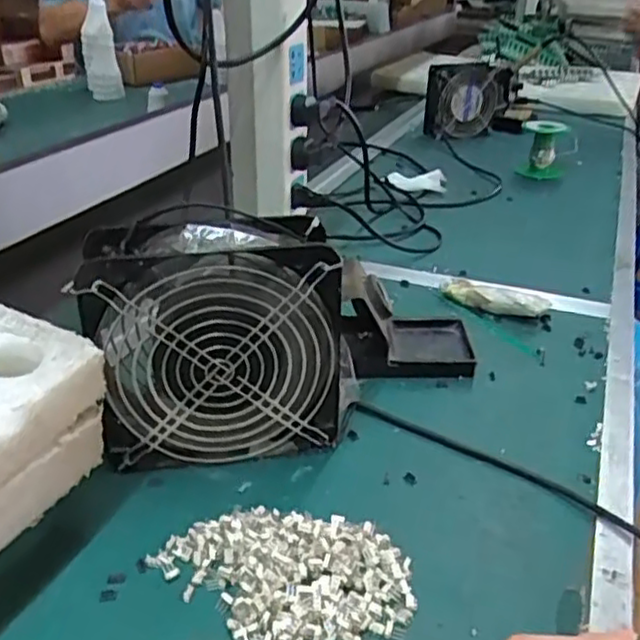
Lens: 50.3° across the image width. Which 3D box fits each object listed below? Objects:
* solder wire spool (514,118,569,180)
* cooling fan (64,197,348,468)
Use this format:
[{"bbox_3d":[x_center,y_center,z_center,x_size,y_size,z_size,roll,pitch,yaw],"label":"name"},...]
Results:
[{"bbox_3d":[0.325,-0.251,0.991,0.067,0.073,0.055,11,31,17],"label":"solder wire spool"},{"bbox_3d":[-0.061,0.013,0.430,0.154,0.152,0.058,-5,30,-10],"label":"cooling fan"}]

